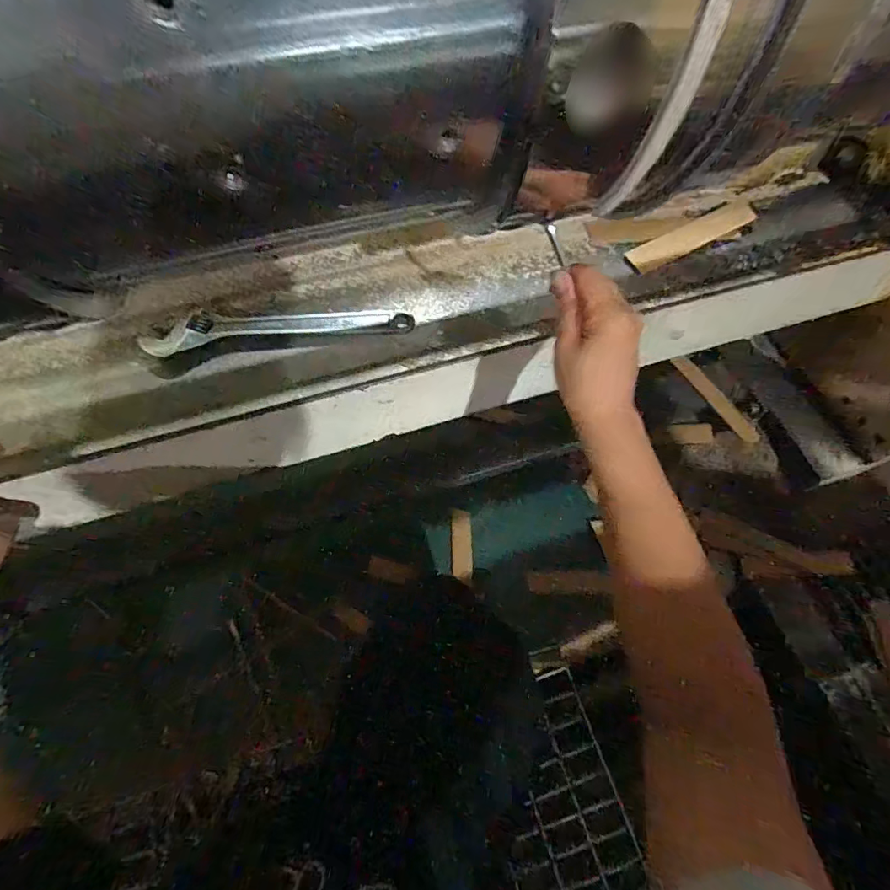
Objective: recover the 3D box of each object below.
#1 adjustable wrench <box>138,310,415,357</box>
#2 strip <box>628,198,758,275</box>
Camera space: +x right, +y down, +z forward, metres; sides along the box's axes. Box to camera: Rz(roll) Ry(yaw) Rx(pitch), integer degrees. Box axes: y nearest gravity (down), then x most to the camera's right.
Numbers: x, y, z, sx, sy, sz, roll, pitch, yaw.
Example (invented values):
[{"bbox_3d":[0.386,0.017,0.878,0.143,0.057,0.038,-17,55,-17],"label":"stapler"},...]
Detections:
[{"bbox_3d":[-0.181,-0.134,0.537,0.284,0.019,0.047,-8,64,-7],"label":"adjustable wrench"},{"bbox_3d":[0.320,-0.273,0.621,0.191,0.006,0.040,-27,72,-9],"label":"strip"}]

